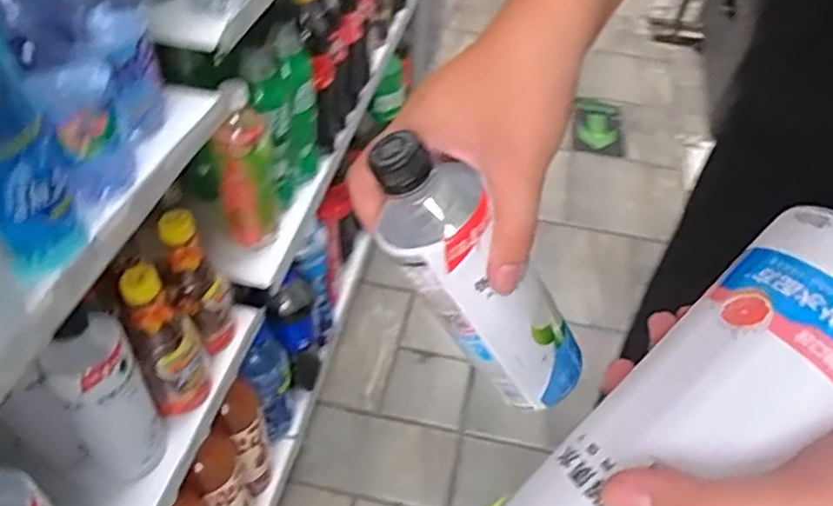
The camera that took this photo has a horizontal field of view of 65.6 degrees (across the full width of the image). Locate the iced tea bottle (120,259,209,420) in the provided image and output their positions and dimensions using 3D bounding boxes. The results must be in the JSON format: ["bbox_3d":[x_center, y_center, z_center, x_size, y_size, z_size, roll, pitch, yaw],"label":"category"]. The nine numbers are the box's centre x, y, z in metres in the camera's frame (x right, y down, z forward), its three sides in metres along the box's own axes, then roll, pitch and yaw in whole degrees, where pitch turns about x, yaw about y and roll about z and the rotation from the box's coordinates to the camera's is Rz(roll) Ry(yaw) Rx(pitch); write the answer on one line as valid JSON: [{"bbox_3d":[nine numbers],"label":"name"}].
[{"bbox_3d":[-0.244,0.087,0.635,0.061,0.175,0.059,-15,48,-18],"label":"iced tea bottle"}]

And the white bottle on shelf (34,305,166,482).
[{"bbox_3d":[-0.273,0.137,0.586,0.066,0.172,0.052,-32,54,-29],"label":"white bottle on shelf"}]

